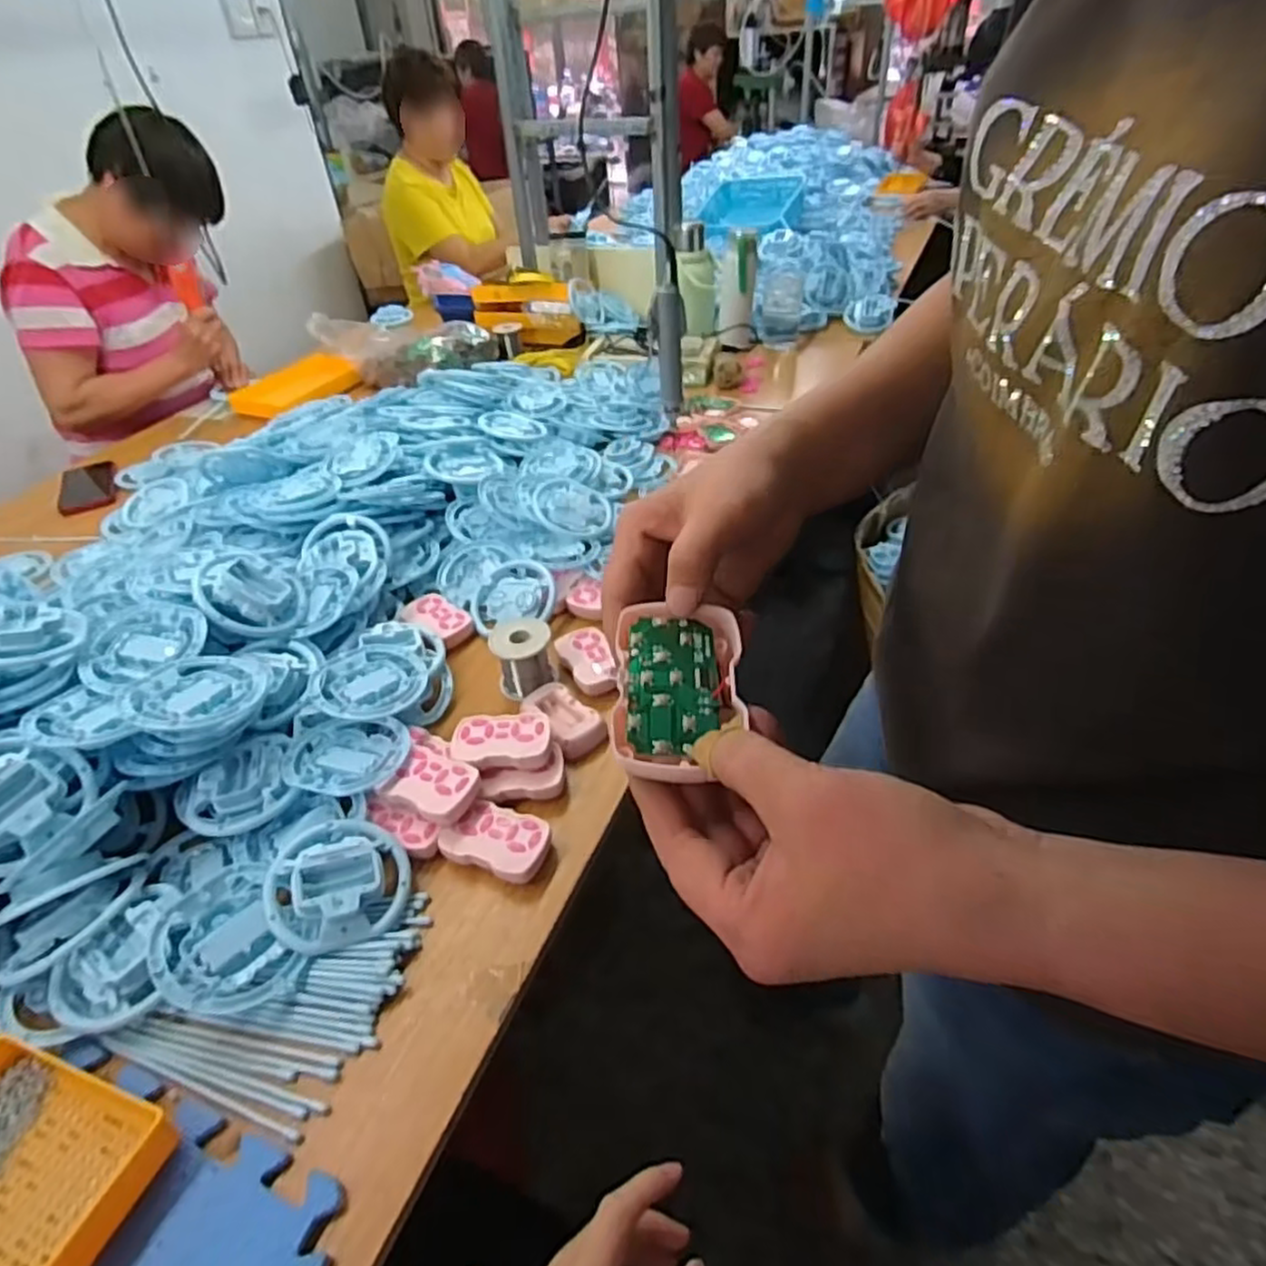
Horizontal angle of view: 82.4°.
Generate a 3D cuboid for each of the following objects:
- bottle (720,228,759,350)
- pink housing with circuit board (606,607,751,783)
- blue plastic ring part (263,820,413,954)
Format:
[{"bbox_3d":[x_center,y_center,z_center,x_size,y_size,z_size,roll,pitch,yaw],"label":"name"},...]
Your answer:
[{"bbox_3d":[0.209,-0.684,1.440,0.069,0.205,0.083,0,41,6],"label":"bottle"},{"bbox_3d":[0.020,0.022,0.305,0.051,0.013,0.085,0,41,6],"label":"pink housing with circuit board"},{"bbox_3d":[-0.229,0.187,0.558,0.099,0.026,0.099,-12,41,-8],"label":"blue plastic ring part"}]

